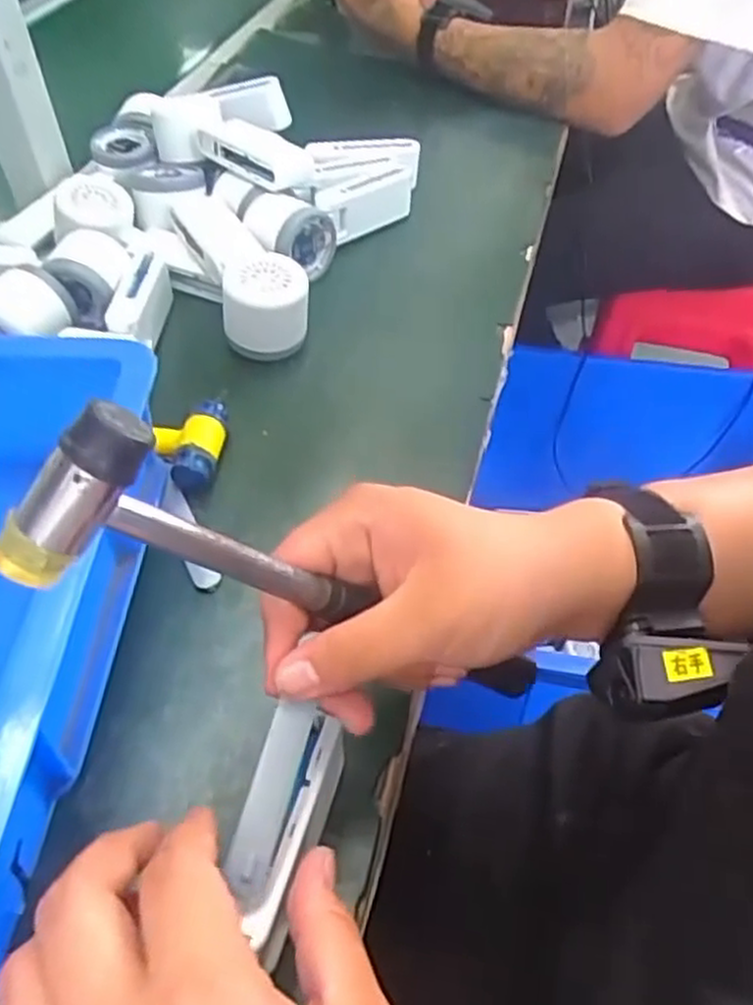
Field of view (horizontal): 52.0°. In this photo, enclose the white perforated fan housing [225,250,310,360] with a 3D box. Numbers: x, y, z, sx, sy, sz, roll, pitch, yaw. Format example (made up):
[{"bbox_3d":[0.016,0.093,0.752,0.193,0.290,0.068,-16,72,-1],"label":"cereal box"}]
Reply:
[{"bbox_3d":[-0.077,-0.136,0.537,0.059,0.054,0.052,-7,48,-5],"label":"white perforated fan housing"}]

